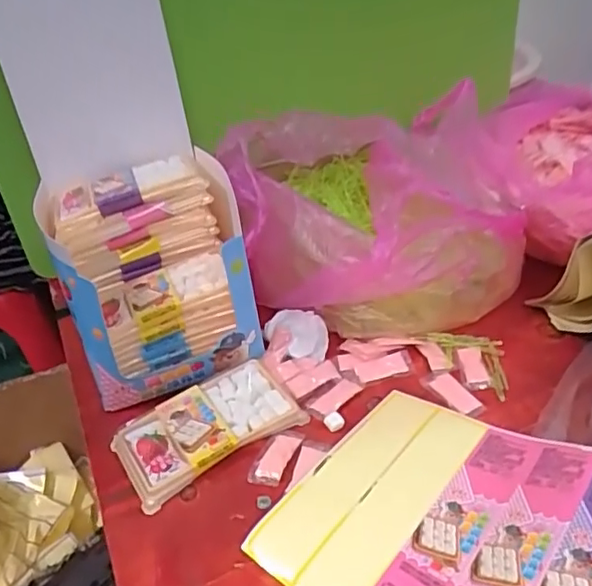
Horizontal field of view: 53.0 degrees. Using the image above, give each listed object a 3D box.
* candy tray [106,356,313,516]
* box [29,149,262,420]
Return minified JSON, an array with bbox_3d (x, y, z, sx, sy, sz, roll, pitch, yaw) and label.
[{"bbox_3d":[-0.069,0.102,0.462,0.133,0.019,0.073,-25,38,-25],"label":"candy tray"},{"bbox_3d":[-0.122,-0.020,0.533,0.165,0.144,0.168,-17,36,-15],"label":"box"}]

